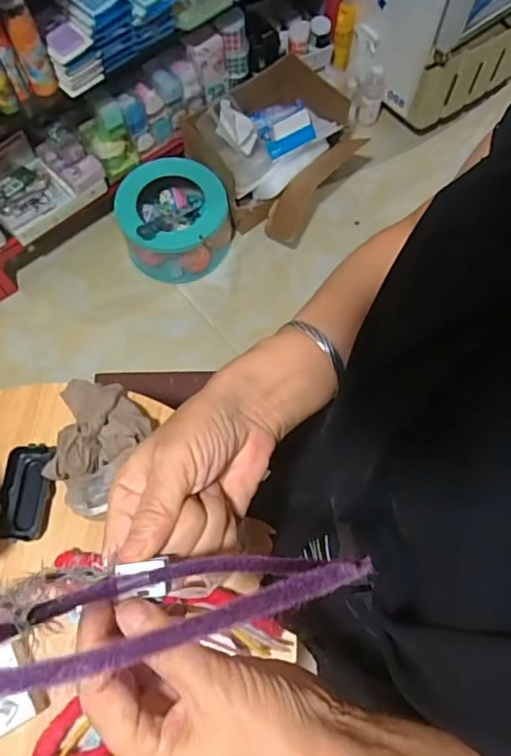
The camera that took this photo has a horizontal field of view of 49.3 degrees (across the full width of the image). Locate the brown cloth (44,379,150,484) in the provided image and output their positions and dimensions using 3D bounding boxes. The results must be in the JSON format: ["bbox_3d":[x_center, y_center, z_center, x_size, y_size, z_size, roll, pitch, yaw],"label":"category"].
[{"bbox_3d":[-0.184,0.056,0.657,0.116,0.046,0.122,3,68,1],"label":"brown cloth"}]

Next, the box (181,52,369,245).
[{"bbox_3d":[0.103,-0.661,1.568,0.514,0.225,0.372,-41,73,-15],"label":"box"}]

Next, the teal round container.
[{"bbox_3d":[-0.215,-0.422,1.507,0.285,0.210,0.265,0,68,0],"label":"teal round container"}]

